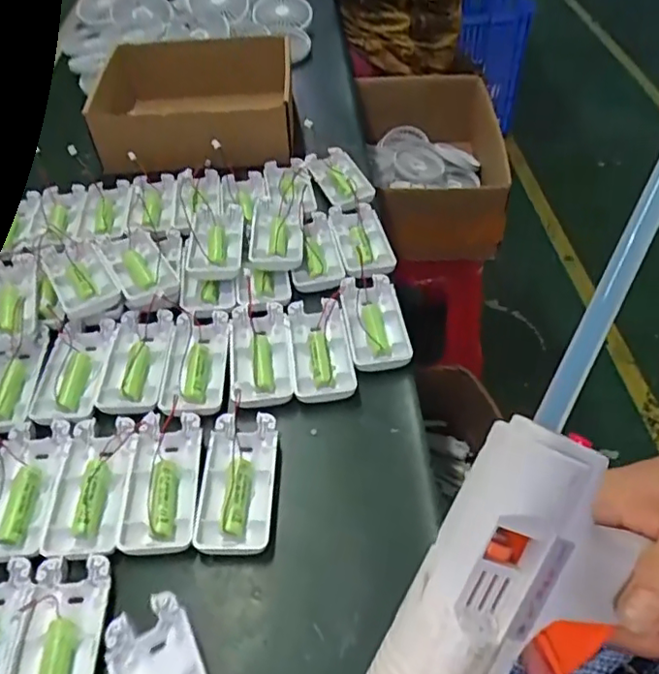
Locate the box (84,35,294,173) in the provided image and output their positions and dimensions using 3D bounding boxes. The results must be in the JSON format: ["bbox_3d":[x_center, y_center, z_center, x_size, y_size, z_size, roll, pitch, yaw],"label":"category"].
[{"bbox_3d":[-0.152,-0.255,0.642,0.200,0.059,0.163,-7,50,-4],"label":"box"}]

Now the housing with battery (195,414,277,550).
[{"bbox_3d":[-0.058,0.092,0.374,0.045,0.013,0.092,-1,50,1],"label":"housing with battery"}]

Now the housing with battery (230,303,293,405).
[{"bbox_3d":[-0.054,0.014,0.450,0.044,0.014,0.093,-5,50,-3],"label":"housing with battery"}]

